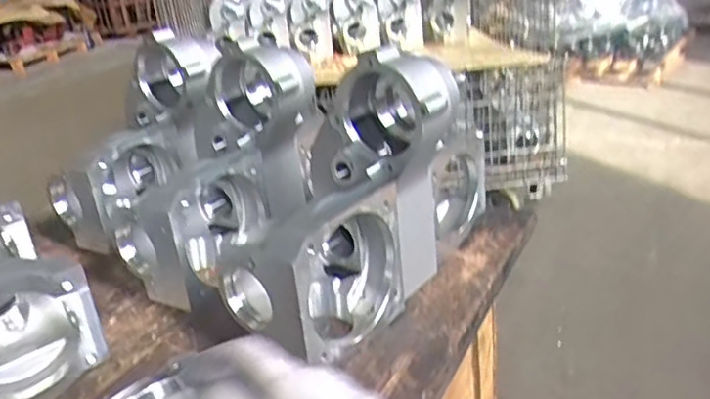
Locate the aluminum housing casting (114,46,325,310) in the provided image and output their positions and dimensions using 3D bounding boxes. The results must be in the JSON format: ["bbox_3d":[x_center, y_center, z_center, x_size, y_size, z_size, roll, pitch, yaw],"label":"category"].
[{"bbox_3d":[-0.205,-0.053,0.945,0.180,0.286,0.323,17,32,41],"label":"aluminum housing casting"}]

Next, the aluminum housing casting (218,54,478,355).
[{"bbox_3d":[0.036,-0.022,0.830,0.168,0.305,0.446,12,29,34],"label":"aluminum housing casting"}]

